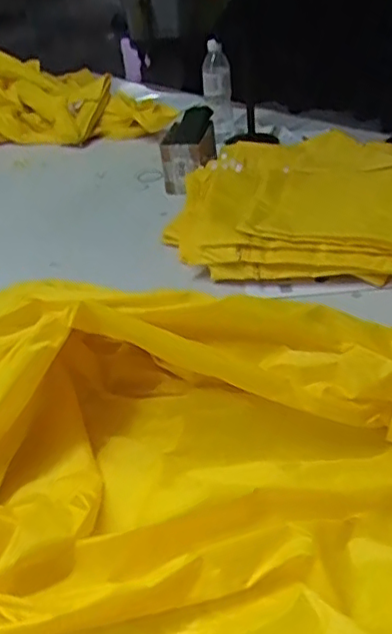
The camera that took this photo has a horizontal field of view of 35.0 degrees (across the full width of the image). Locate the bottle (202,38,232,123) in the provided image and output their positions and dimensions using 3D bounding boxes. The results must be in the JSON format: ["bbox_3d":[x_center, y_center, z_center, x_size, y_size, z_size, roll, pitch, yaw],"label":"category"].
[{"bbox_3d":[0.048,-0.526,1.399,0.063,0.171,0.074,-5,59,1],"label":"bottle"}]

